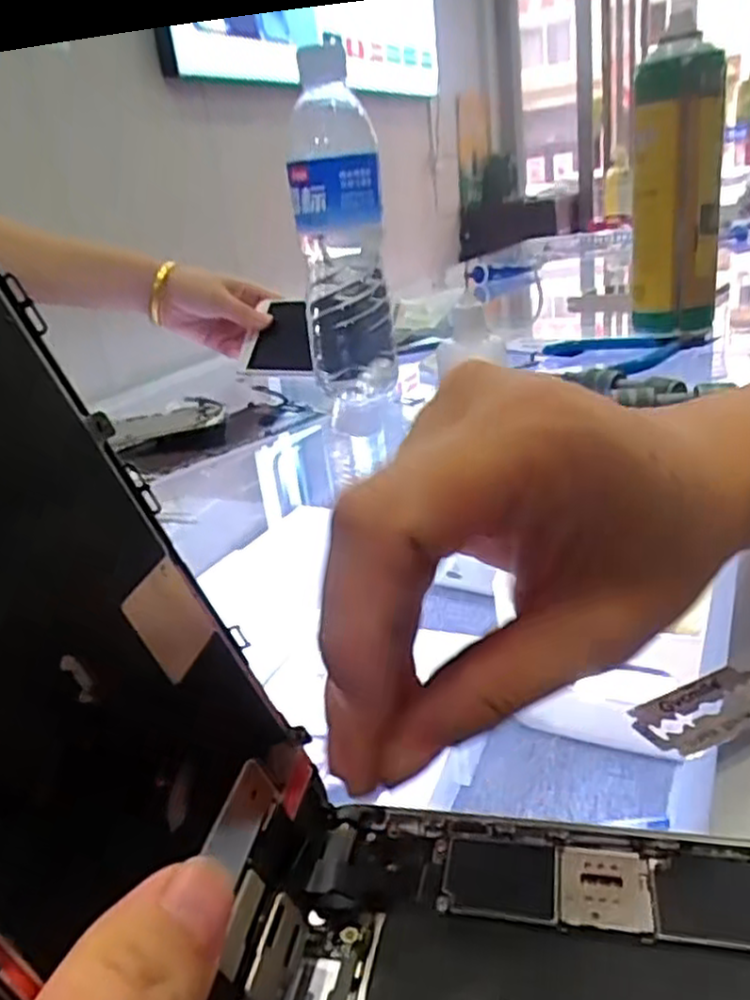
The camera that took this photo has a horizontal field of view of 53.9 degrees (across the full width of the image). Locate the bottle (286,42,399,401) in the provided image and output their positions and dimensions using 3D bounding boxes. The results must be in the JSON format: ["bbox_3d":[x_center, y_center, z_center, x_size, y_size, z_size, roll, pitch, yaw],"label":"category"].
[{"bbox_3d":[-0.022,-0.173,0.500,0.060,0.215,0.056,-9,22,-3],"label":"bottle"}]

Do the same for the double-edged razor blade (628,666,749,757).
[{"bbox_3d":[0.088,0.055,0.195,0.041,0.004,0.020,-16,25,-21],"label":"double-edged razor blade"}]

